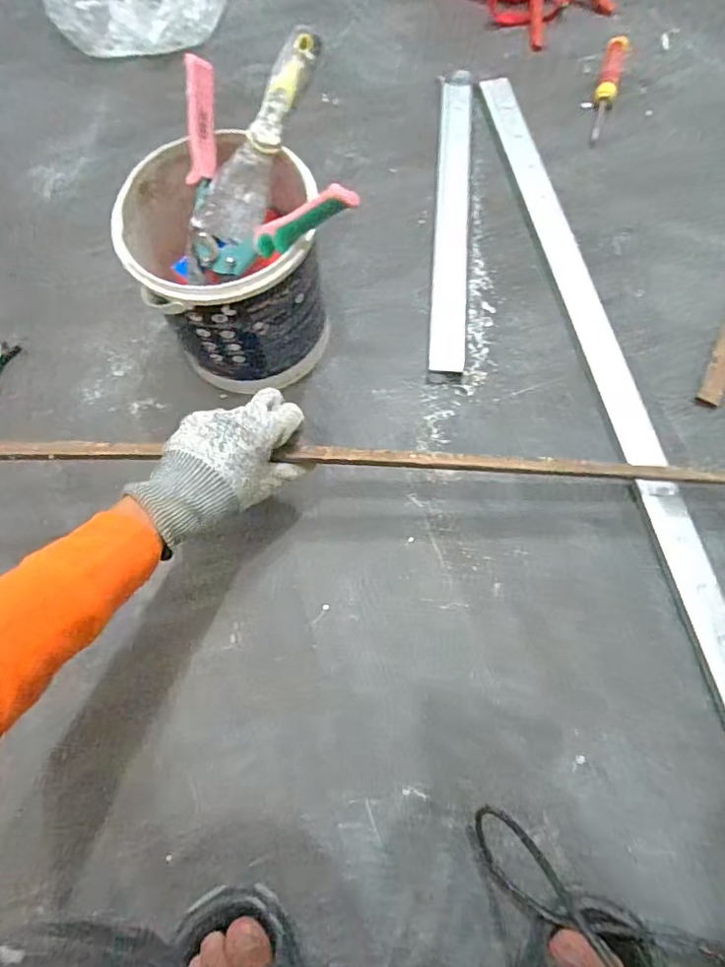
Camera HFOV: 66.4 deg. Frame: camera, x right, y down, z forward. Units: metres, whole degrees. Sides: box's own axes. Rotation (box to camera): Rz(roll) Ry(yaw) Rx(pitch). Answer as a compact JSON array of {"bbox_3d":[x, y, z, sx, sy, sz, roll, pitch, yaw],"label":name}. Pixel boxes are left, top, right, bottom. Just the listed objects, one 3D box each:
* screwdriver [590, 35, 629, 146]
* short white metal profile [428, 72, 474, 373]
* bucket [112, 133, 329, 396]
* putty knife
[{"bbox_3d":[0.335,-0.542,0.757,0.026,0.031,0.181,18,75,5],"label":"screwdriver"},{"bbox_3d":[0.114,-0.341,0.701,0.042,0.022,0.448,5,74,1],"label":"short white metal profile"},{"bbox_3d":[-0.133,-0.215,0.576,0.171,0.189,0.185,-17,75,-5],"label":"bucket"},{"bbox_3d":[-0.089,-0.310,0.499,0.052,0.020,0.188,29,102,8],"label":"putty knife"}]

